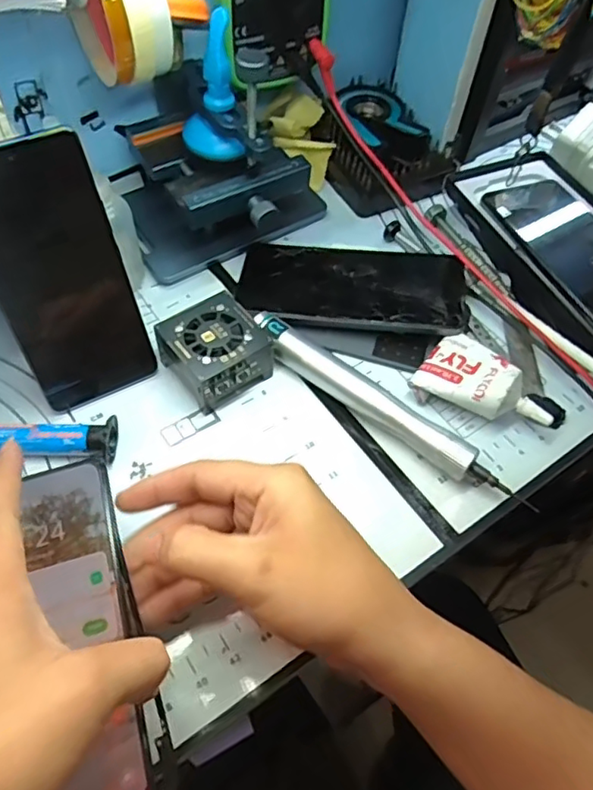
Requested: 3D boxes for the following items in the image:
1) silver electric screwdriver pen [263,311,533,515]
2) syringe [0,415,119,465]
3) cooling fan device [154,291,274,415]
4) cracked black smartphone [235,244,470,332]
[{"bbox_3d":[0.054,0.009,0.384,0.201,0.023,0.021,34,60,18],"label":"silver electric screwdriver pen"},{"bbox_3d":[-0.158,0.027,0.360,0.091,0.020,0.027,1,55,-4],"label":"syringe"},{"bbox_3d":[-0.055,-0.026,0.391,0.062,0.038,0.059,-33,64,-24],"label":"cooling fan device"},{"bbox_3d":[0.039,-0.078,0.434,0.164,0.008,0.076,5,62,11],"label":"cracked black smartphone"}]

